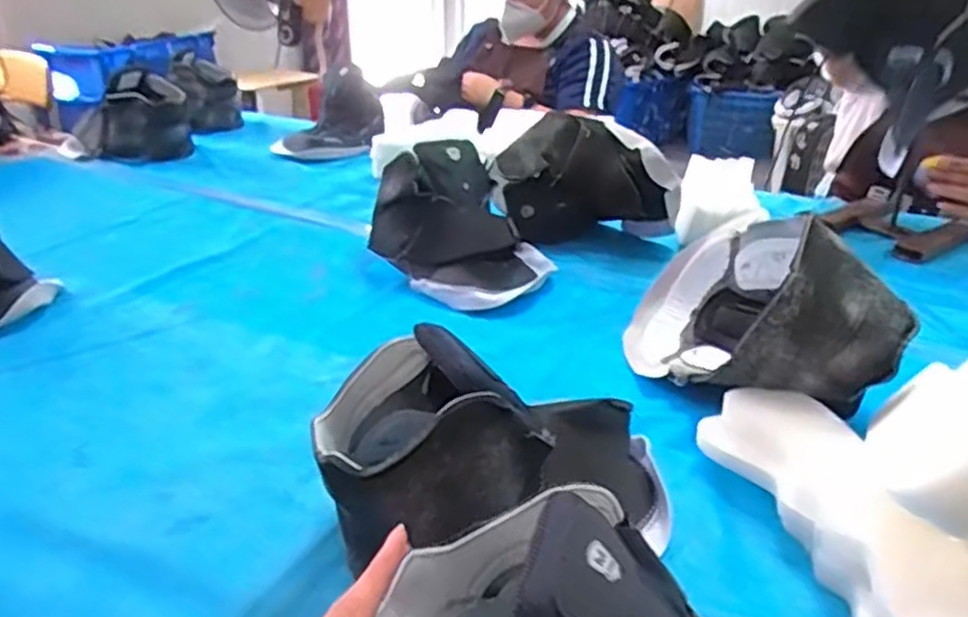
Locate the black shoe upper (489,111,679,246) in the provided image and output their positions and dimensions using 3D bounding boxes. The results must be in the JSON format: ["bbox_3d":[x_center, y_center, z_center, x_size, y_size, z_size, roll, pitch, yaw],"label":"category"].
[{"bbox_3d":[0.134,-0.170,1.038,0.238,0.154,0.125,1,27,3],"label":"black shoe upper"}]

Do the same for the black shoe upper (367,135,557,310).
[{"bbox_3d":[-0.028,-0.110,0.936,0.226,0.146,0.165,18,32,32],"label":"black shoe upper"}]

